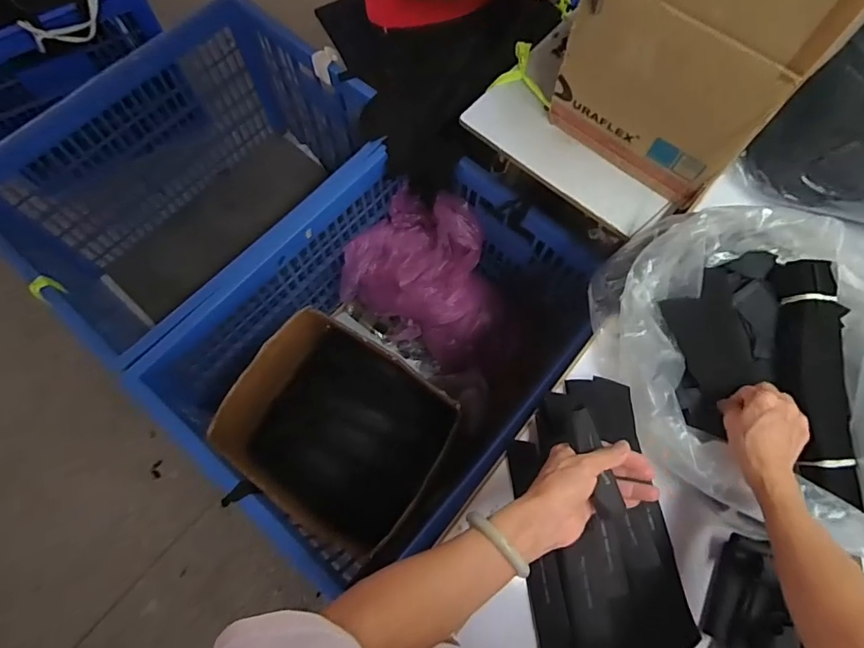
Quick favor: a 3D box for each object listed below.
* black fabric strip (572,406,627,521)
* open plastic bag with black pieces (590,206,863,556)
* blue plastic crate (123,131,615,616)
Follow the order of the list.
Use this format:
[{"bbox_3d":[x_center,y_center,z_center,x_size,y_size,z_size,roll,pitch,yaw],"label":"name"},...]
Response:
[{"bbox_3d":[0.157,0.133,0.466,0.027,0.015,0.112,-17,90,-7],"label":"black fabric strip"},{"bbox_3d":[0.372,0.041,0.576,0.292,0.142,0.373,5,71,1],"label":"open plastic bag with black pieces"},{"bbox_3d":[-0.107,0.057,1.168,0.576,0.449,0.827,38,74,12],"label":"blue plastic crate"}]

